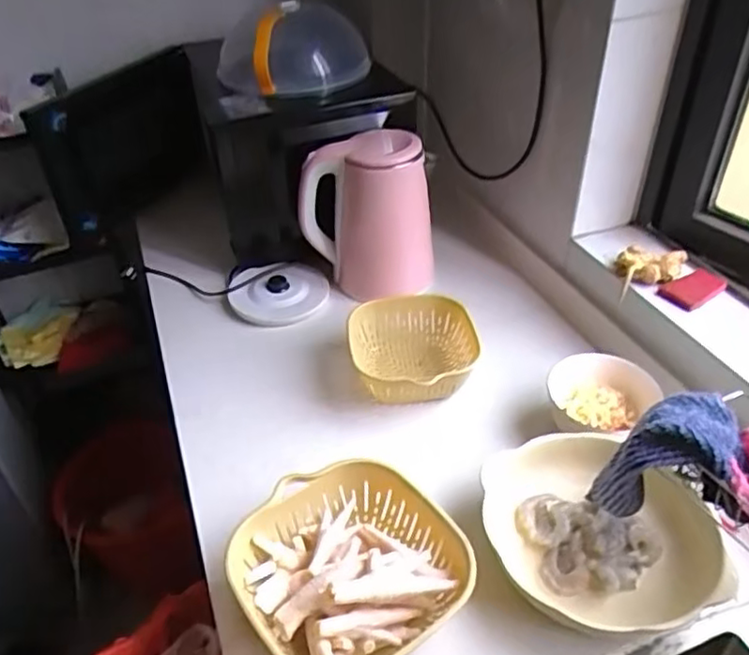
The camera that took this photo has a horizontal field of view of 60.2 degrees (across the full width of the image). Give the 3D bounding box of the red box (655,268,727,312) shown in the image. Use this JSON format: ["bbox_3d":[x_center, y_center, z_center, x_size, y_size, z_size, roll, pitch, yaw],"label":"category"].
[{"bbox_3d":[0.407,-0.048,0.828,0.076,0.017,0.049,-20,42,-20],"label":"red box"}]

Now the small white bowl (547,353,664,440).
[{"bbox_3d":[0.284,0.091,0.775,0.129,0.065,0.108,-6,39,-3],"label":"small white bowl"}]

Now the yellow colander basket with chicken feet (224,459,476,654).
[{"bbox_3d":[-0.024,0.234,0.615,0.195,0.076,0.197,-27,45,-26],"label":"yellow colander basket with chicken feet"}]

